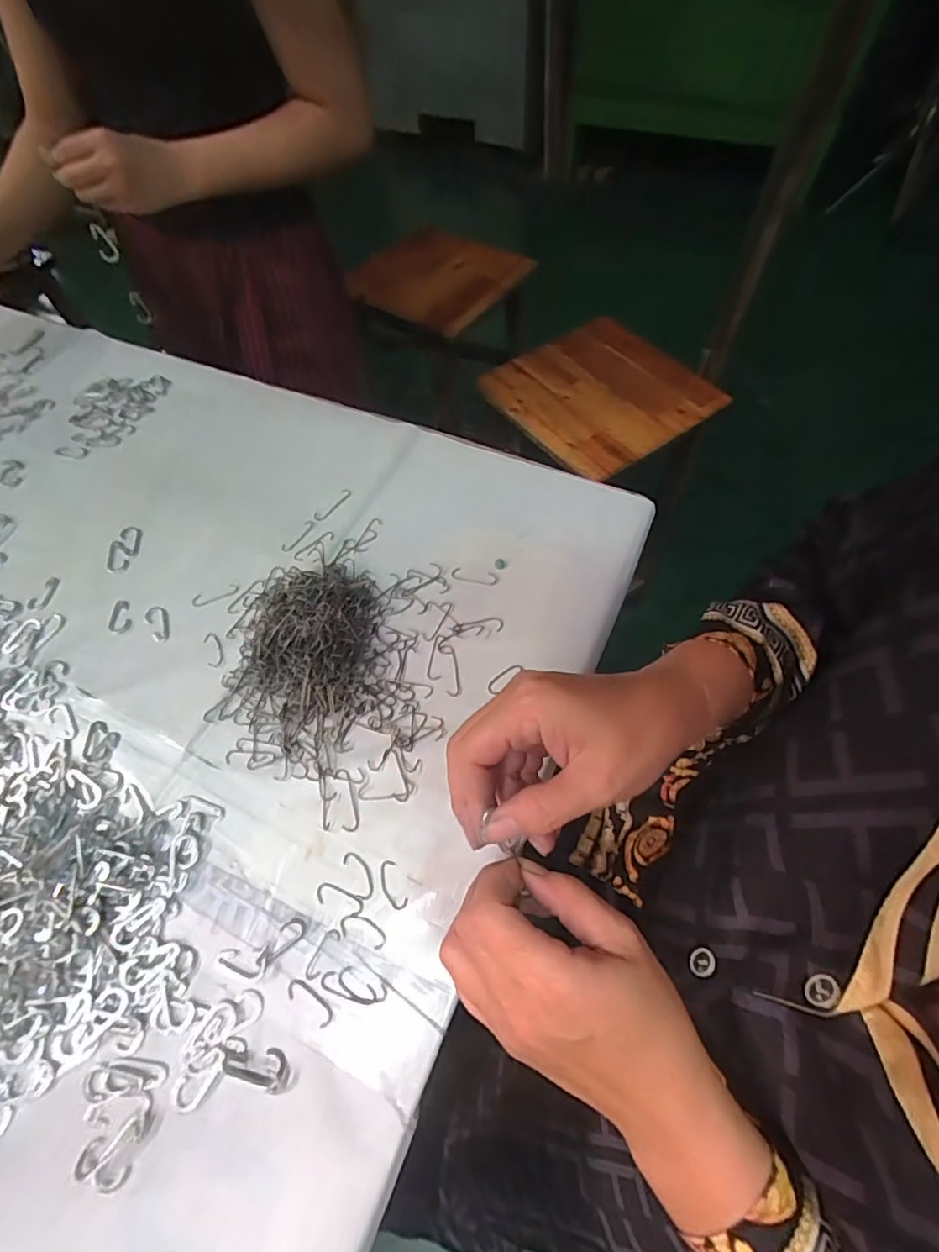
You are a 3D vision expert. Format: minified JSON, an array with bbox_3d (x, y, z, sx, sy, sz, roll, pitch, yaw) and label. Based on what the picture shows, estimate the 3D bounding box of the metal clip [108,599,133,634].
[{"bbox_3d":[-0.309,-0.010,0.469,0.020,0.004,0.035,-9,61,-2],"label":"metal clip"}]

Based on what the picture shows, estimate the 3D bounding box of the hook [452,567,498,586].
[{"bbox_3d":[0.005,-0.045,0.476,0.041,0.004,0.013,10,62,8],"label":"hook"}]

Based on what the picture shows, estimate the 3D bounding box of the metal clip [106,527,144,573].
[{"bbox_3d":[-0.330,-0.074,0.505,0.027,0.006,0.050,-3,61,1],"label":"metal clip"}]

